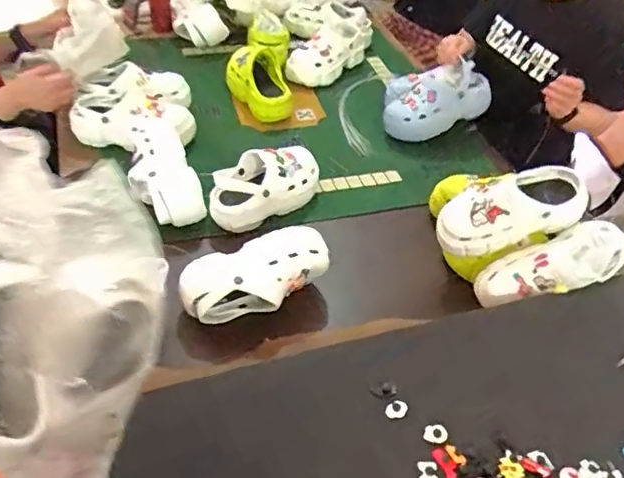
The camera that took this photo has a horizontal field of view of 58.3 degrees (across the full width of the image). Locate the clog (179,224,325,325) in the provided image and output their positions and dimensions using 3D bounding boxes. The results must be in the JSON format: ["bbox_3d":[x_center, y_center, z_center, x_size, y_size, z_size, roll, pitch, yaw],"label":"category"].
[{"bbox_3d":[-0.091,0.064,0.932,0.242,0.099,0.095,-22,47,-9],"label":"clog"}]

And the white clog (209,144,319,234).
[{"bbox_3d":[-0.096,-0.105,1.124,0.239,0.096,0.103,-26,51,-28],"label":"white clog"}]

